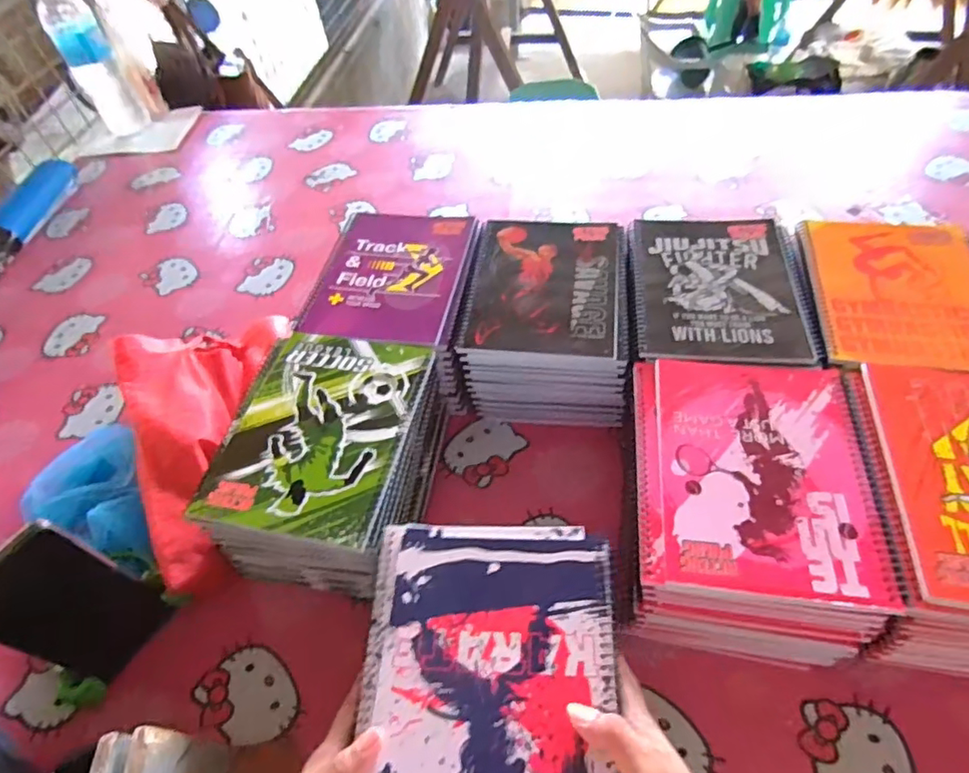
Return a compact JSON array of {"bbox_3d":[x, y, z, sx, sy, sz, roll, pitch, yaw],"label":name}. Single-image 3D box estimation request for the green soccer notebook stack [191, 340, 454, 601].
[{"bbox_3d":[-0.133,0.072,0.531,0.166,0.125,0.208,4,53,9],"label":"green soccer notebook stack"}]

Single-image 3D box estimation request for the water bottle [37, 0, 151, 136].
[{"bbox_3d":[-0.691,-0.571,0.999,0.080,0.242,0.060,-28,55,-15],"label":"water bottle"}]

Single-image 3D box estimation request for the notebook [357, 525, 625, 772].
[{"bbox_3d":[0.002,0.187,0.356,0.159,0.015,0.206,0,55,5],"label":"notebook"}]

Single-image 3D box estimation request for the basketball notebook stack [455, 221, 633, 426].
[{"bbox_3d":[0.068,-0.078,0.605,0.162,0.093,0.199,4,52,9],"label":"basketball notebook stack"}]

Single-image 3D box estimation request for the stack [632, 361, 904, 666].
[{"bbox_3d":[0.208,0.097,0.467,0.171,0.105,0.217,3,52,8],"label":"stack"}]

